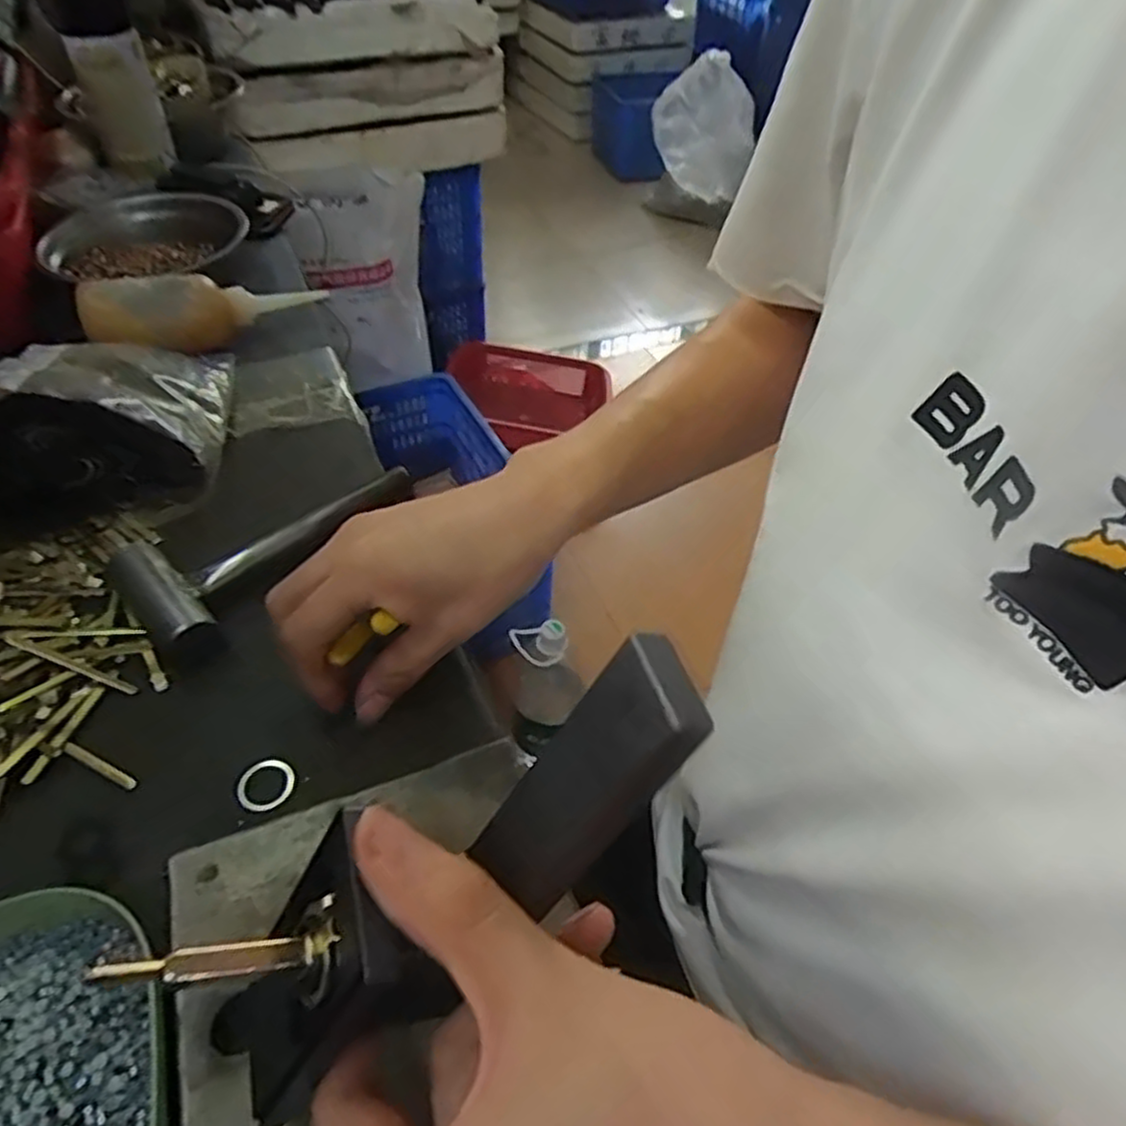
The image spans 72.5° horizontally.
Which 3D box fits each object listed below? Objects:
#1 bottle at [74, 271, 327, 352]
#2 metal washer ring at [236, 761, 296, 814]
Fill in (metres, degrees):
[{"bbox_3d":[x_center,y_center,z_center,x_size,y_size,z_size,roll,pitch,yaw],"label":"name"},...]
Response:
[{"bbox_3d":[-0.272,-0.192,0.588,0.178,0.045,0.059,-21,46,-40],"label":"bottle"},{"bbox_3d":[-0.140,0.103,0.361,0.025,0.004,0.026,1,46,-1],"label":"metal washer ring"}]

